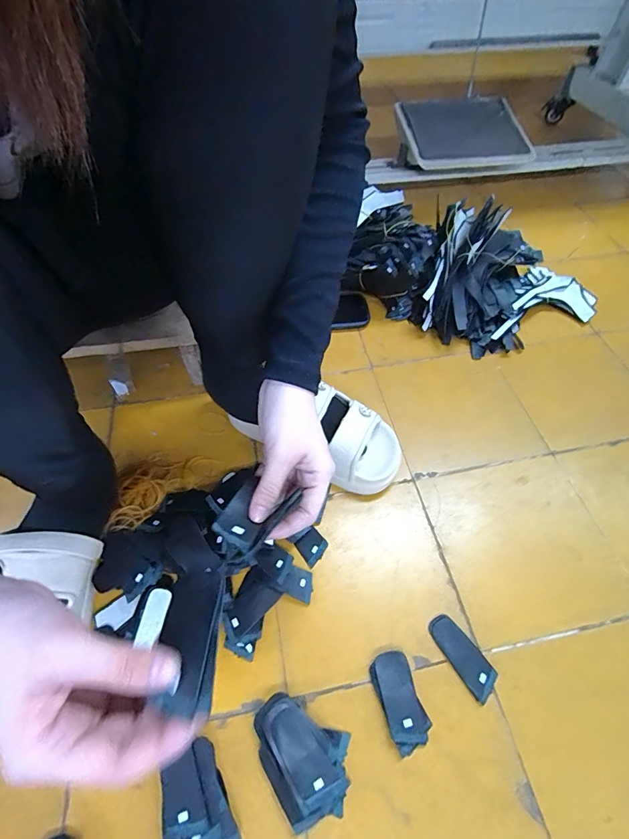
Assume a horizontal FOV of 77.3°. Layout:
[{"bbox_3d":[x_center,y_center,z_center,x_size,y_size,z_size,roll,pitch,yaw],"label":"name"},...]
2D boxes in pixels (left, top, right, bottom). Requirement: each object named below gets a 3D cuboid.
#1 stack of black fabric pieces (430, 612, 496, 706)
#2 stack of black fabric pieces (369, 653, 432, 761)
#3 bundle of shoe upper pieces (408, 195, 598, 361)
[{"bbox_3d":[0.152,0.241,0.404,0.033,0.004,0.078,-30,60,-18],"label":"stack of black fabric pieces"},{"bbox_3d":[0.083,0.271,0.381,0.039,0.013,0.078,-16,57,-10],"label":"stack of black fabric pieces"},{"bbox_3d":[0.324,-0.229,0.646,0.294,0.146,0.198,4,56,3],"label":"bundle of shoe upper pieces"}]

